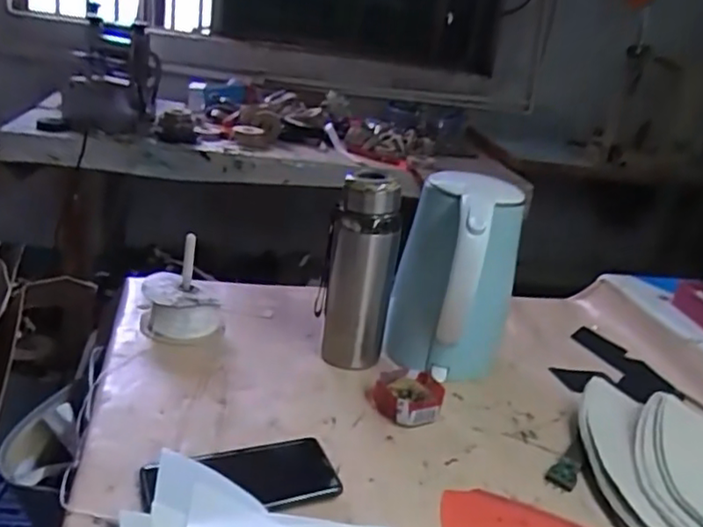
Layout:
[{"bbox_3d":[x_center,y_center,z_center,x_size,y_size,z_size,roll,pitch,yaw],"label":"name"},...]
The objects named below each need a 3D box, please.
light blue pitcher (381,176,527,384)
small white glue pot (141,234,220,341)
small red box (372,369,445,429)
[{"bbox_3d":[0.115,0.028,0.750,0.129,0.232,0.125,12,23,11],"label":"light blue pitcher"},{"bbox_3d":[-0.208,0.025,0.790,0.091,0.110,0.111,0,23,-17],"label":"small white glue pot"},{"bbox_3d":[0.062,0.146,0.701,0.071,0.031,0.072,12,23,11],"label":"small red box"}]

